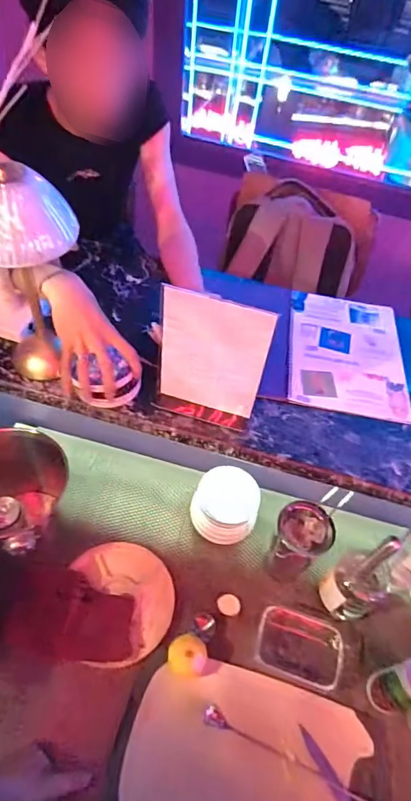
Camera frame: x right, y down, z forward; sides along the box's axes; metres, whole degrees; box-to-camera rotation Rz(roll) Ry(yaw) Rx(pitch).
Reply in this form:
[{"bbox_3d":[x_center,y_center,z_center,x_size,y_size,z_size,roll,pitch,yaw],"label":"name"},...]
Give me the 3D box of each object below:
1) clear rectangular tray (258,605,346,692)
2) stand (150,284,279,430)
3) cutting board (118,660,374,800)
[{"bbox_3d":[0.155,0.407,0.753,0.137,0.051,0.093,19,52,9],"label":"clear rectangular tray"},{"bbox_3d":[0.005,-0.049,0.623,0.146,0.215,0.032,15,51,6],"label":"stand"},{"bbox_3d":[0.058,0.525,0.649,0.331,0.023,0.229,18,56,4],"label":"cutting board"}]

